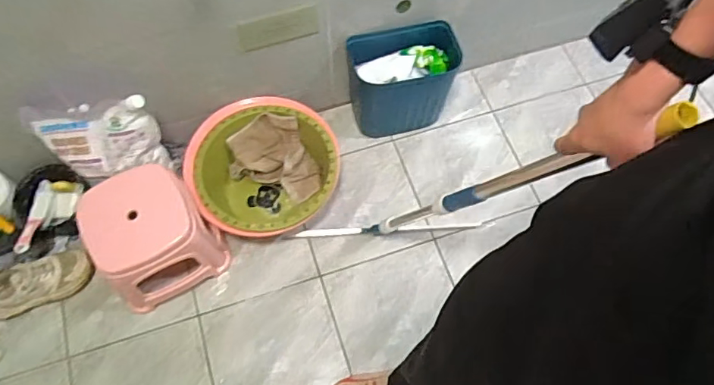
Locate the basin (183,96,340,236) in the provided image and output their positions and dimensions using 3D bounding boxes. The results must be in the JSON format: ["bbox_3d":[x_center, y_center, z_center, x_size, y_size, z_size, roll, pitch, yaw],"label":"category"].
[{"bbox_3d":[-0.224,-0.046,1.280,0.349,0.172,0.333,0,65,1],"label":"basin"}]

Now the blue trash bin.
[{"bbox_3d":[0.118,-0.274,1.325,0.261,0.265,0.161,-10,65,-3],"label":"blue trash bin"}]

